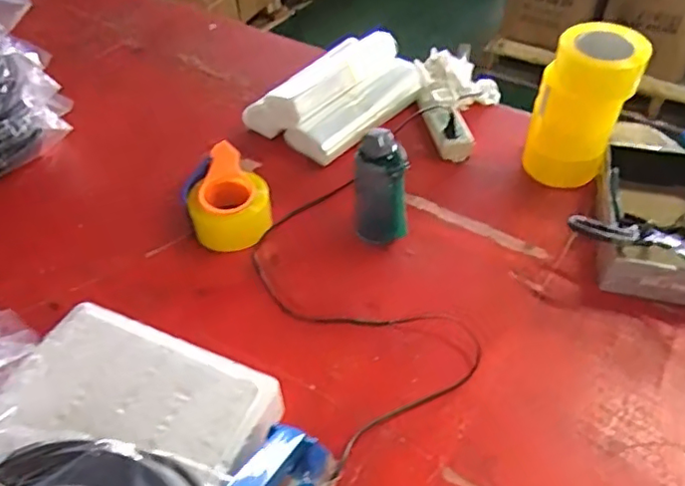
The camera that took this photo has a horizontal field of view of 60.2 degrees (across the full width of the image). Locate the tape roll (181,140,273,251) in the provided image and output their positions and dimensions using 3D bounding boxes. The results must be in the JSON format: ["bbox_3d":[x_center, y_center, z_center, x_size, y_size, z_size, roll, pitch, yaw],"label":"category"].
[{"bbox_3d":[-0.179,-0.070,0.901,0.125,0.079,0.161,-15,49,-11],"label":"tape roll"}]

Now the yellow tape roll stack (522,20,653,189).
[{"bbox_3d":[0.350,-0.201,0.873,0.129,0.221,0.102,21,52,20],"label":"yellow tape roll stack"}]

